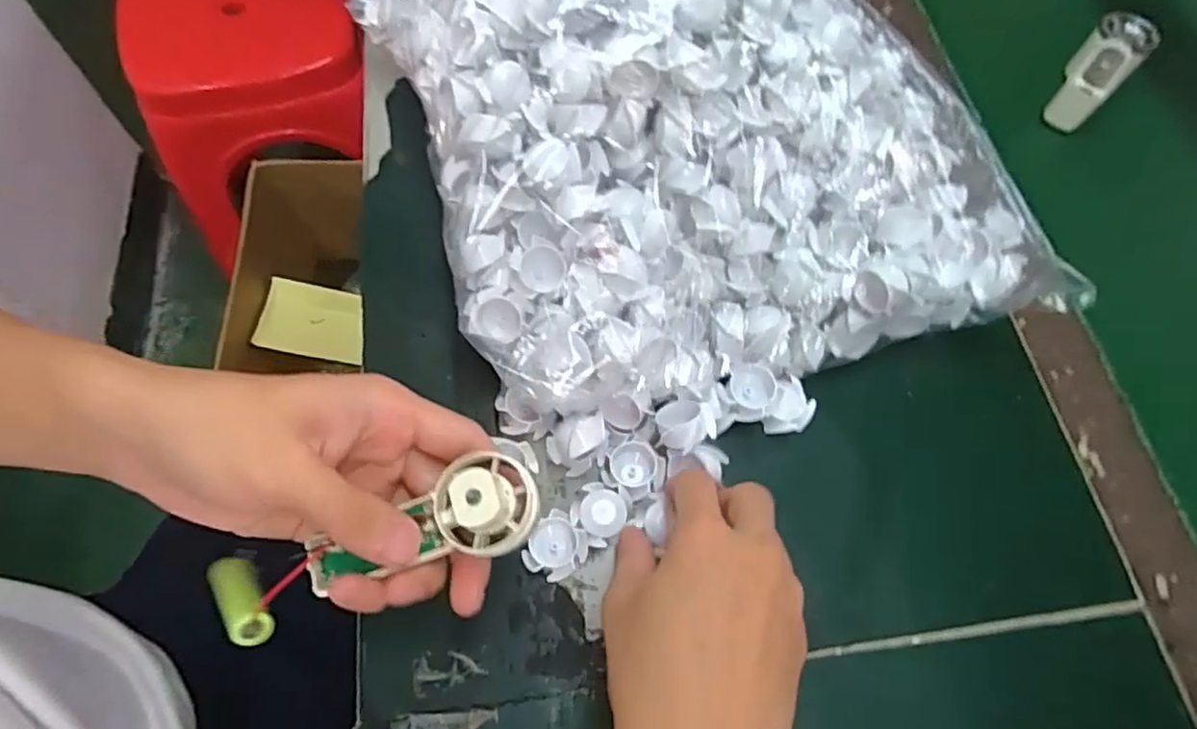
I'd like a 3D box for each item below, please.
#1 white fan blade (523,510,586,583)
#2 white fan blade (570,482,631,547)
[{"bbox_3d":[-0.022,0.094,0.334,0.028,0.016,0.031,36,68,14],"label":"white fan blade"},{"bbox_3d":[0.001,0.076,0.340,0.027,0.014,0.032,31,67,12],"label":"white fan blade"}]

